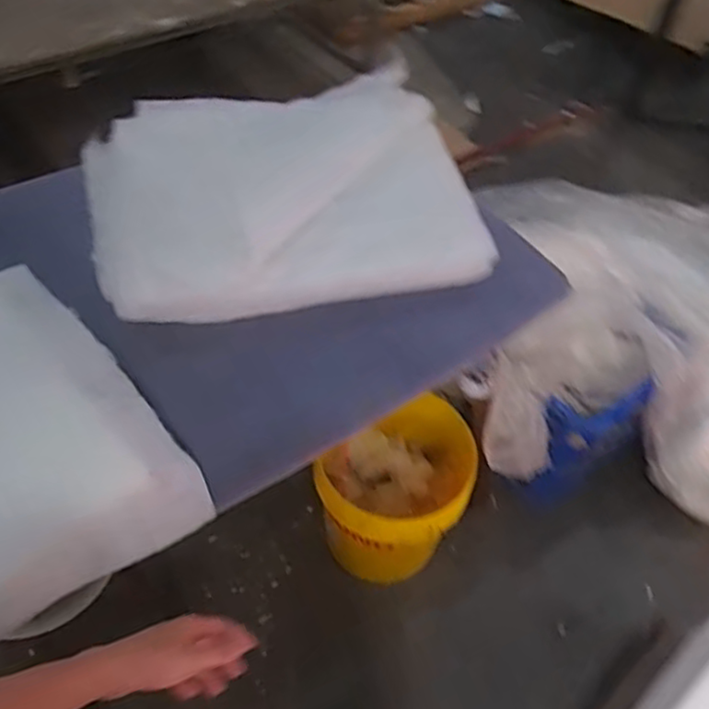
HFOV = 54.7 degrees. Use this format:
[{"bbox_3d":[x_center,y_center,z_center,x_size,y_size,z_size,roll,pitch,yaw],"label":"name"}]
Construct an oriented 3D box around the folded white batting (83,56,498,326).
[{"bbox_3d":[-0.129,-0.287,1.140,0.591,0.091,0.455,-9,52,-11],"label":"folded white batting"}]

